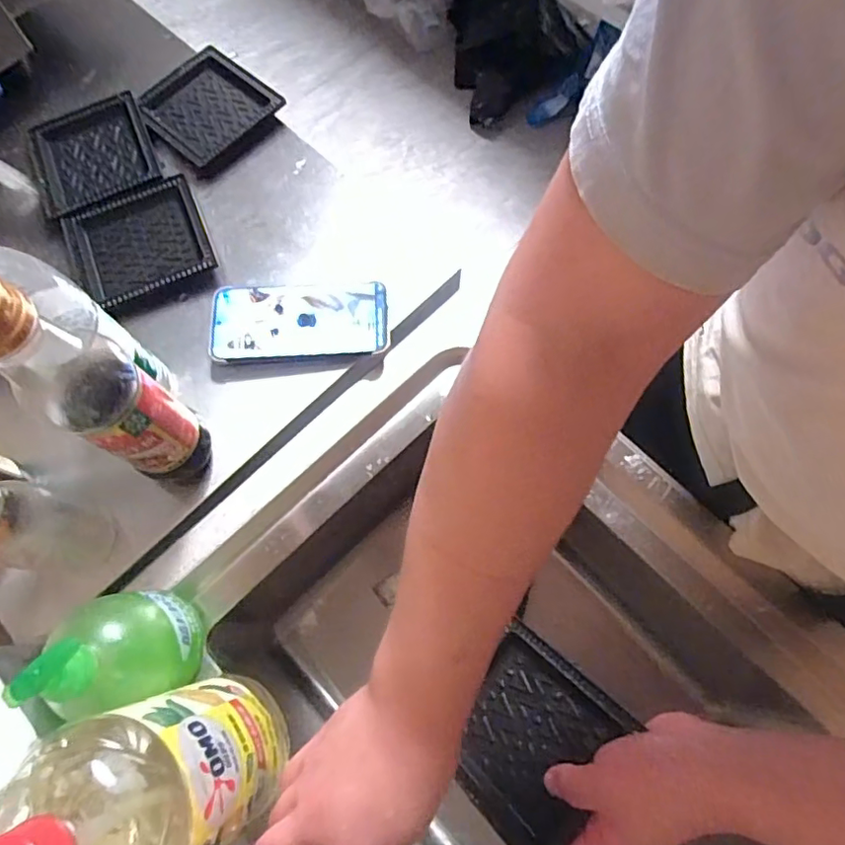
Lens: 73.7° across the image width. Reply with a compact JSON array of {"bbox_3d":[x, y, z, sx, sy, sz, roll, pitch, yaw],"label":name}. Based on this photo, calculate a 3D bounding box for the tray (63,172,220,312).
[{"bbox_3d":[-0.287,-0.180,0.567,0.130,0.013,0.125,-23,72,-7],"label":"tray"}]

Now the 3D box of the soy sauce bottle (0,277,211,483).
[{"bbox_3d":[-0.218,-0.016,0.393,0.061,0.256,0.061,34,75,12],"label":"soy sauce bottle"}]

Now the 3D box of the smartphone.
[{"bbox_3d":[-0.116,-0.098,0.531,0.164,0.006,0.076,-3,72,1],"label":"smartphone"}]

